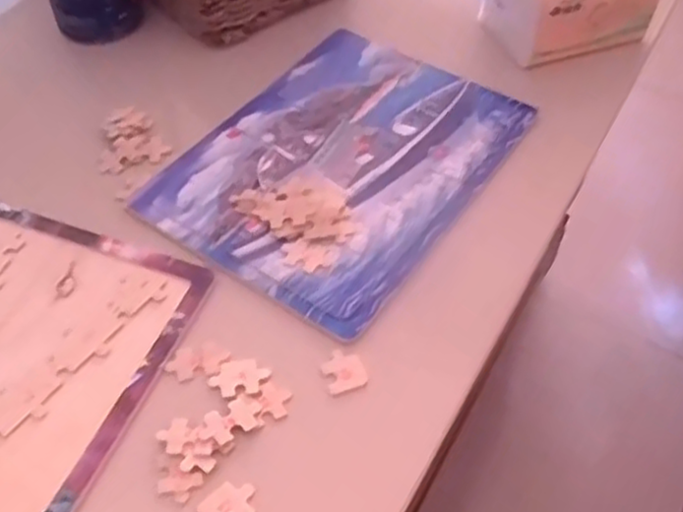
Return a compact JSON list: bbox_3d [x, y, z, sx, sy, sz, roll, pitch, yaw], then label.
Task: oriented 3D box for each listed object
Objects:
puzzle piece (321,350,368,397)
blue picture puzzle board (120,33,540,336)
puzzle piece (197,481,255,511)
[{"bbox_3d":[0.001,0.076,0.481,0.026,0.004,0.031,-15,53,-12],"label":"puzzle piece"},{"bbox_3d":[0.000,-0.084,0.601,0.217,0.011,0.288,29,57,20],"label":"blue picture puzzle board"},{"bbox_3d":[-0.068,0.148,0.423,0.039,0.004,0.025,-37,61,-26],"label":"puzzle piece"}]

